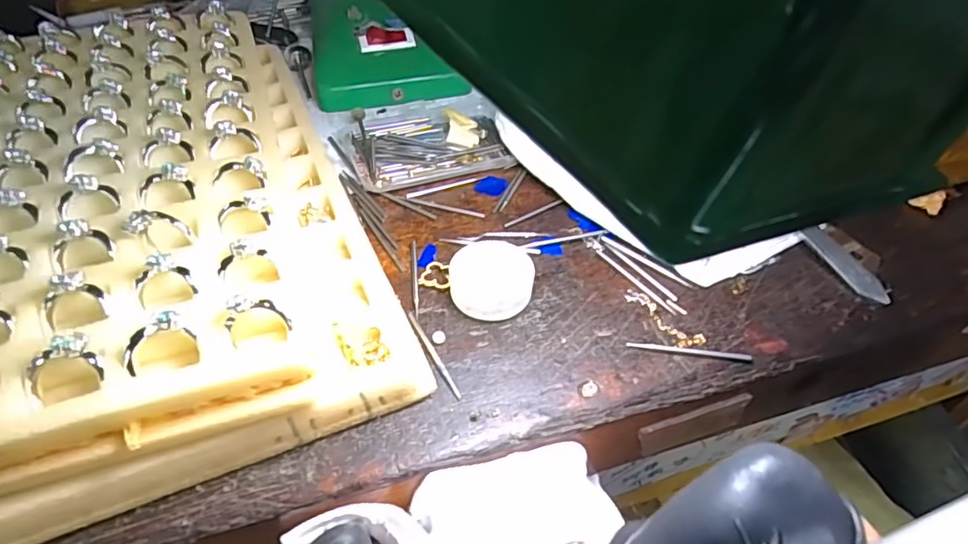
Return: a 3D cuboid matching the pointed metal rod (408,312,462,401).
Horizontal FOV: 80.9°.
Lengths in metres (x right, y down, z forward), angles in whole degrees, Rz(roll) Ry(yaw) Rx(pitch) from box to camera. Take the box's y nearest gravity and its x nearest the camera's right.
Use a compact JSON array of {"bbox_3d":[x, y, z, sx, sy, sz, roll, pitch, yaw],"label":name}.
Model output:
[{"bbox_3d":[-0.018,0.029,0.205,0.004,0.004,0.042,-19,48,-21],"label":"pointed metal rod"}]

